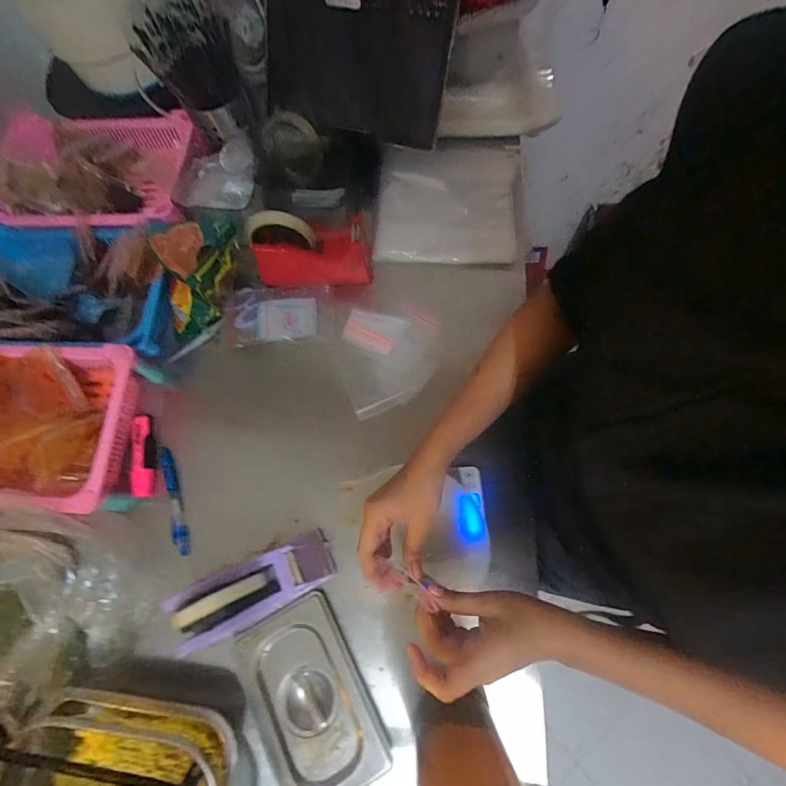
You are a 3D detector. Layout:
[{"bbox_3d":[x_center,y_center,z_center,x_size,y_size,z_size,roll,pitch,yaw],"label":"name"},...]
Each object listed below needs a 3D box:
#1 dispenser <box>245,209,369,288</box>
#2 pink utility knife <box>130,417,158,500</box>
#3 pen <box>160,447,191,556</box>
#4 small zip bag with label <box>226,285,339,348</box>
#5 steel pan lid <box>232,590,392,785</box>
[{"bbox_3d":[-0.108,-0.189,0.524,0.151,0.101,0.051,-4,72,2],"label":"dispenser"},{"bbox_3d":[-0.312,0.078,0.495,0.026,0.027,0.100,-10,72,0],"label":"pink utility knife"},{"bbox_3d":[-0.268,0.134,0.481,0.015,0.012,0.126,-18,72,-3],"label":"pen"},{"bbox_3d":[-0.157,-0.110,0.548,0.148,0.016,0.094,-7,72,1],"label":"small zip bag with label"},{"bbox_3d":[-0.088,0.312,0.401,0.110,0.025,0.174,-30,73,-6],"label":"steel pan lid"}]

